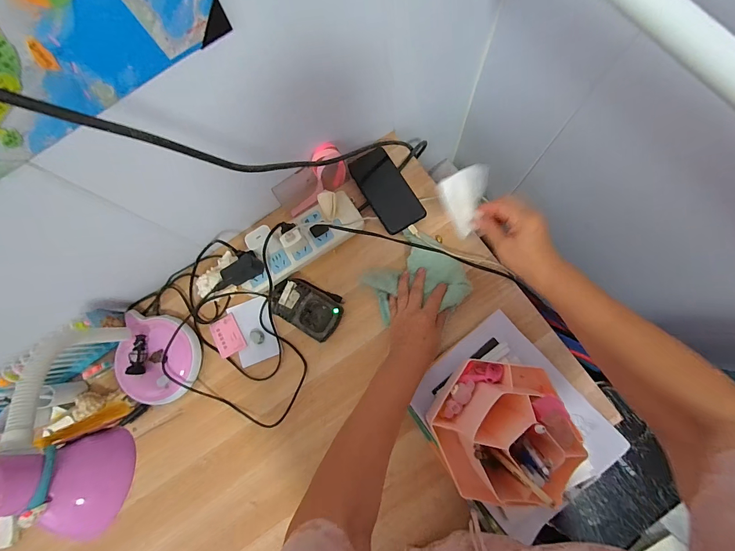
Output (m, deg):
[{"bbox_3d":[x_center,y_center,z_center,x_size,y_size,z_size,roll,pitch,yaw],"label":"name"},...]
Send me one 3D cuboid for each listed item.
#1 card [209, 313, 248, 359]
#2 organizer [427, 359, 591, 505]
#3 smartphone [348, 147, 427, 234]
[{"bbox_3d":[-0.239,0.102,0.575,0.045,0.005,0.065,-27,79,-8],"label":"card"},{"bbox_3d":[0.168,0.198,0.422,0.164,0.137,0.168,6,80,6],"label":"organizer"},{"bbox_3d":[0.032,-0.148,0.581,0.074,0.010,0.151,-31,76,-4],"label":"smartphone"}]

